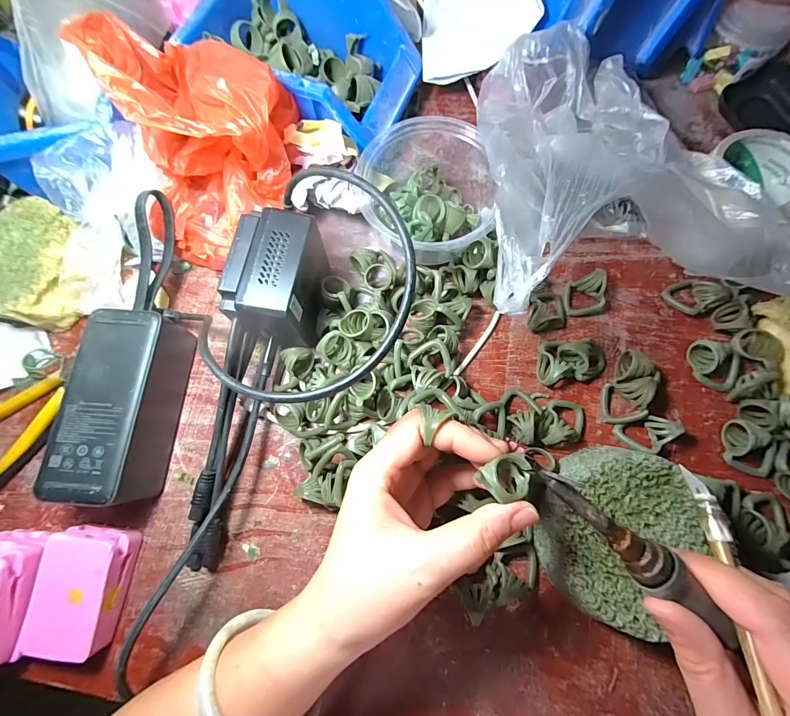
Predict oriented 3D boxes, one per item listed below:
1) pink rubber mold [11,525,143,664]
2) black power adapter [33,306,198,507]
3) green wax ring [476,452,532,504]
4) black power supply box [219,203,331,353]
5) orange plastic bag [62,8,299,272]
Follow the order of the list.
[{"bbox_3d":[-0.209,0.155,0.239,0.047,0.029,0.072,6,75,3],"label":"pink rubber mold"},{"bbox_3d":[-0.190,0.034,0.260,0.058,0.052,0.129,1,75,2],"label":"black power adapter"},{"bbox_3d":[0.057,0.060,0.183,0.029,0.017,0.021,-2,75,1],"label":"green wax ring"},{"bbox_3d":[-0.081,-0.057,0.255,0.056,0.048,0.079,8,75,4],"label":"black power supply box"},{"bbox_3d":[-0.138,-0.159,0.265,0.112,0.110,0.125,5,75,3],"label":"orange plastic bag"}]

